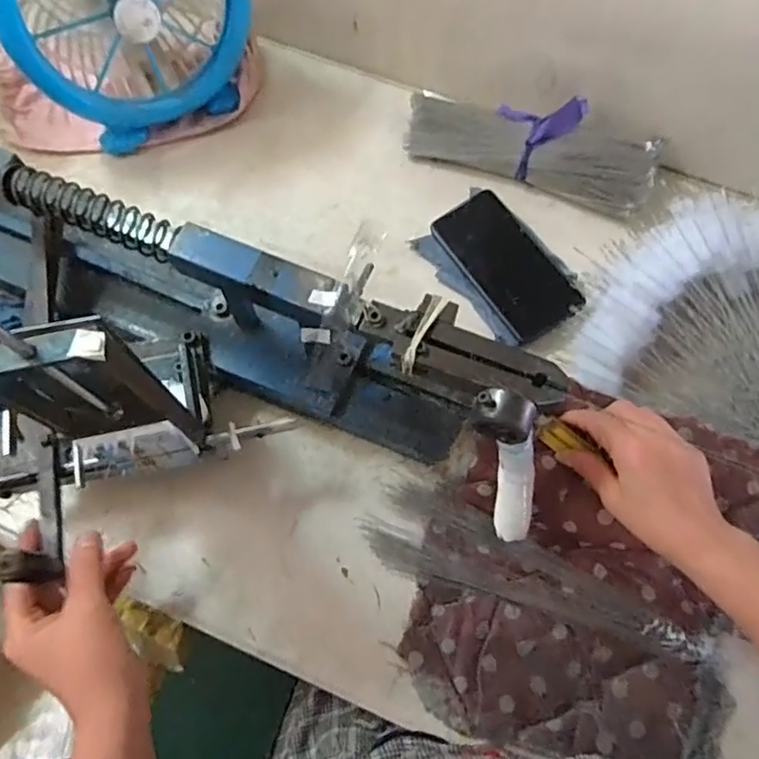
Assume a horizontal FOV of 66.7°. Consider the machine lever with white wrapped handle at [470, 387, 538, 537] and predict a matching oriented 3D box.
[{"bbox_3d":[0.091,0.061,0.399,0.038,0.135,0.024,-23,37,-10],"label":"machine lever with white wrapped handle"}]

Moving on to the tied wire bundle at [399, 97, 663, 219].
[{"bbox_3d":[0.156,-0.245,0.601,0.254,0.070,0.075,21,70,7],"label":"tied wire bundle"}]

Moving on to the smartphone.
[{"bbox_3d":[0.126,-0.116,0.572,0.076,0.007,0.157,-33,76,-1],"label":"smartphone"}]

